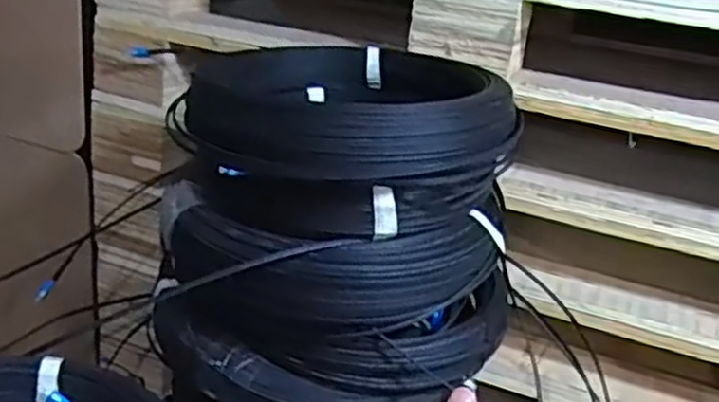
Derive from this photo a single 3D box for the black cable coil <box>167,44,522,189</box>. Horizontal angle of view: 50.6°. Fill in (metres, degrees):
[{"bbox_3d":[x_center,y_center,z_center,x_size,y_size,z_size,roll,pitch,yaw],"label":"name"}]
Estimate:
[{"bbox_3d":[-0.014,-0.094,0.741,0.306,0.065,0.289,2,22,-10],"label":"black cable coil"}]

